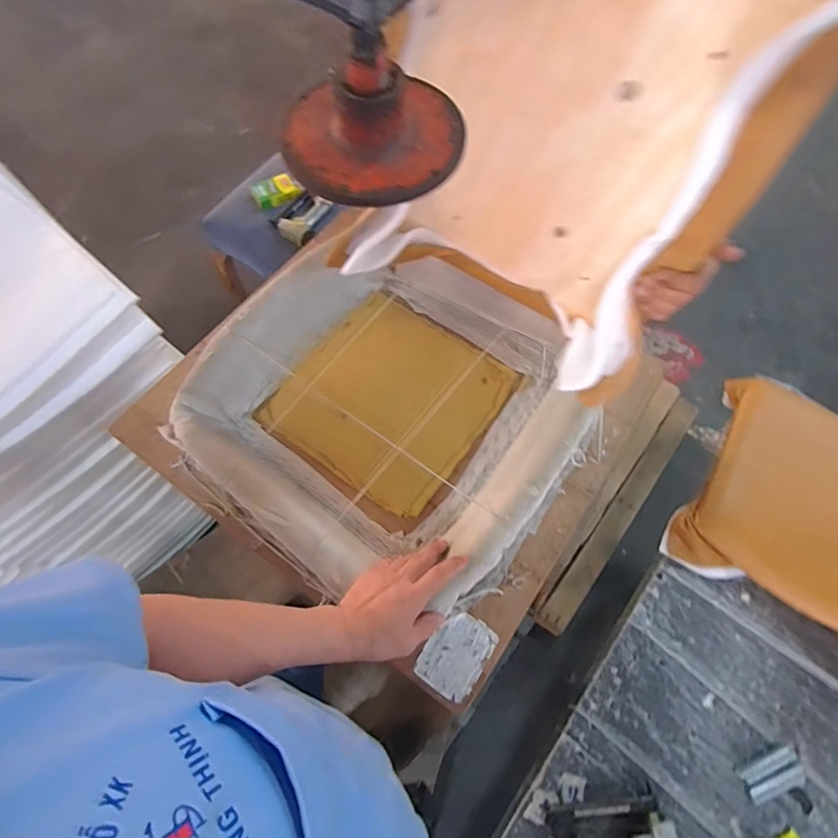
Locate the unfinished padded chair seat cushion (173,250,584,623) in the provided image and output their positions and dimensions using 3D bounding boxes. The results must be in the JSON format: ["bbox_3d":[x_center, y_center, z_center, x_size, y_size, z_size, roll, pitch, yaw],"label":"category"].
[{"bbox_3d":[-0.055,-0.025,0.758,0.547,0.098,0.518,35,69,14],"label":"unfinished padded chair seat cushion"}]

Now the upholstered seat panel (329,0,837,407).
[{"bbox_3d":[0.128,-0.270,0.556,0.420,0.447,0.135,28,67,12],"label":"upholstered seat panel"}]

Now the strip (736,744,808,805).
[{"bbox_3d":[0.600,0.603,0.846,0.109,0.006,0.055,-16,66,-8],"label":"strip"}]

